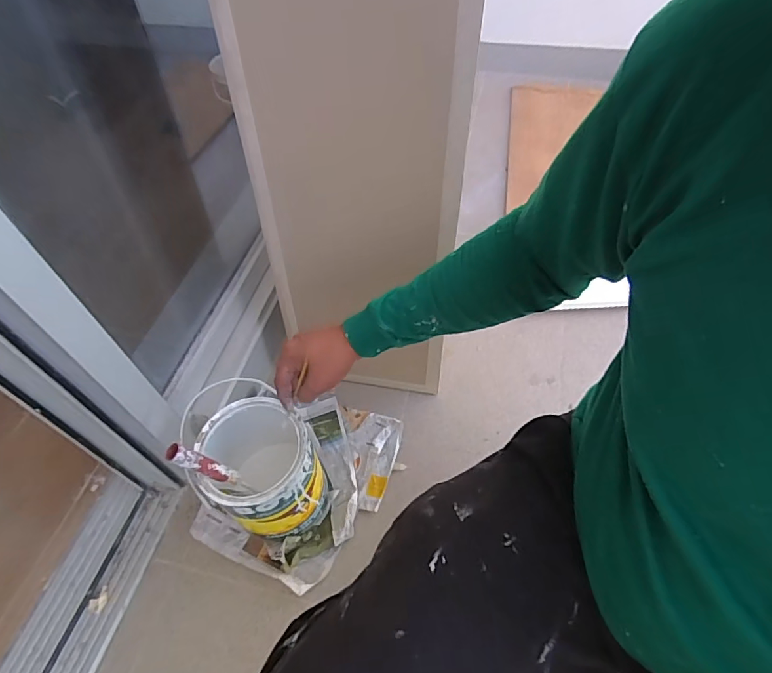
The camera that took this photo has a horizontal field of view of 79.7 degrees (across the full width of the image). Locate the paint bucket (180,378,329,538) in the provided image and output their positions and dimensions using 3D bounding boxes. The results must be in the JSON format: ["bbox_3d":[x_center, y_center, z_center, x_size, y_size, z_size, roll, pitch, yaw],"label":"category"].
[{"bbox_3d":[-0.208,0.215,0.757,0.195,0.196,0.166,38,62,24],"label":"paint bucket"}]

